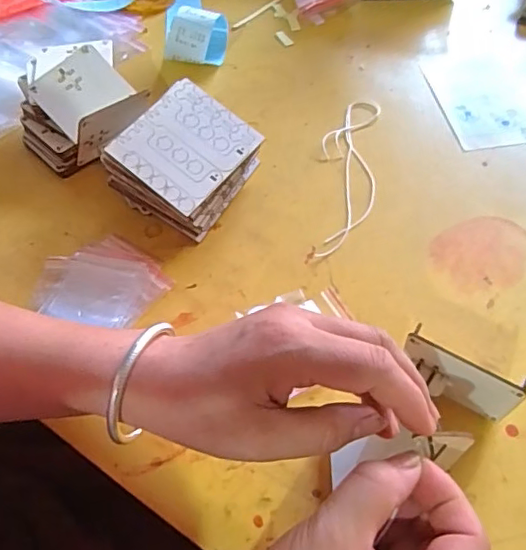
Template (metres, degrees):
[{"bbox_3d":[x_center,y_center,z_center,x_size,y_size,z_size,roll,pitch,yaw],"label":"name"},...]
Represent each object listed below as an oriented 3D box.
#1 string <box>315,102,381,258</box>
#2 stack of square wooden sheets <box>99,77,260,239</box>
[{"bbox_3d":[0.077,-0.095,0.511,0.051,0.007,0.192,7,56,7],"label":"string"},{"bbox_3d":[-0.075,-0.100,0.485,0.114,0.074,0.102,30,62,21],"label":"stack of square wooden sheets"}]

